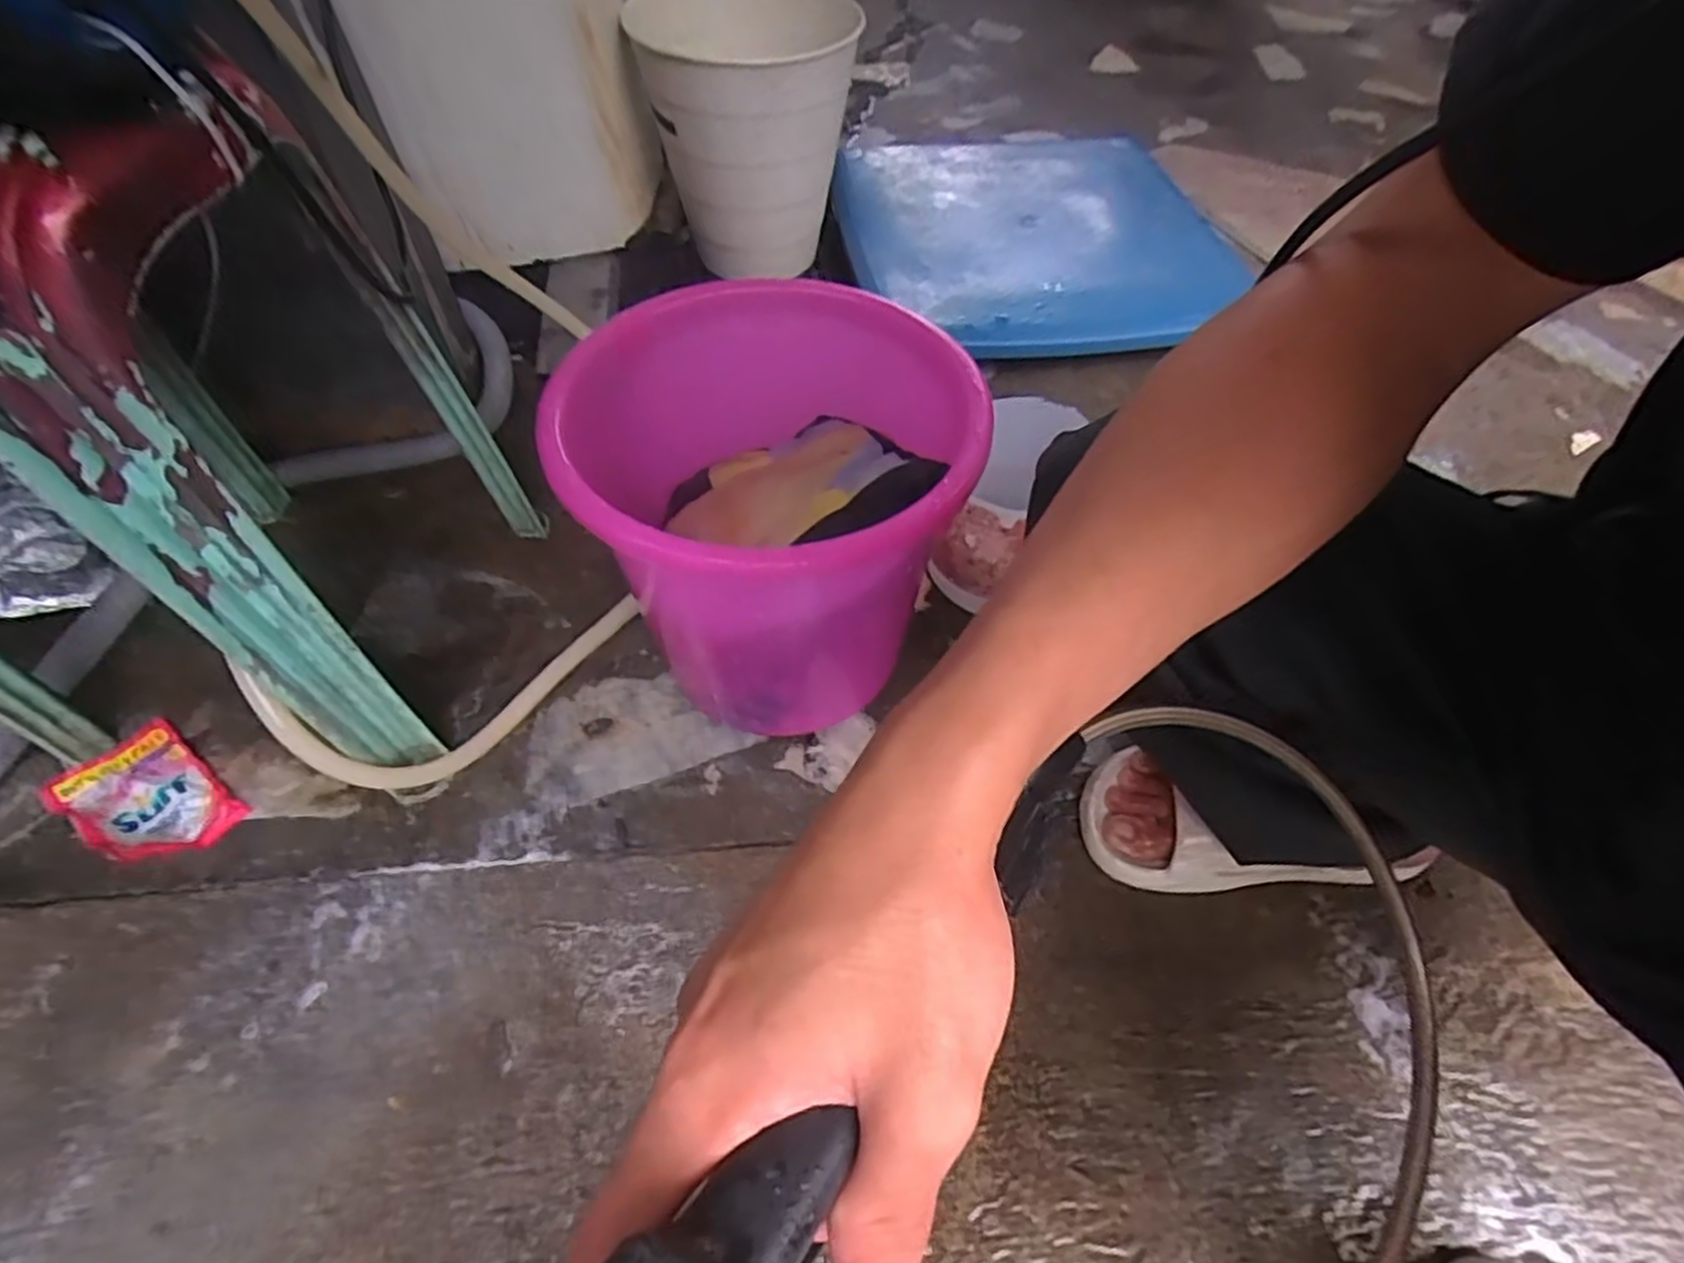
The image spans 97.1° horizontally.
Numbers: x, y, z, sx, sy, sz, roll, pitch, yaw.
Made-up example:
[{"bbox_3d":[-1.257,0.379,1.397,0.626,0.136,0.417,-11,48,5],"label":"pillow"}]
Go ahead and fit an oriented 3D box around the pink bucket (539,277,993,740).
[{"bbox_3d":[-0.046,-0.094,0.582,0.286,0.243,0.266,1,58,-1],"label":"pink bucket"}]

